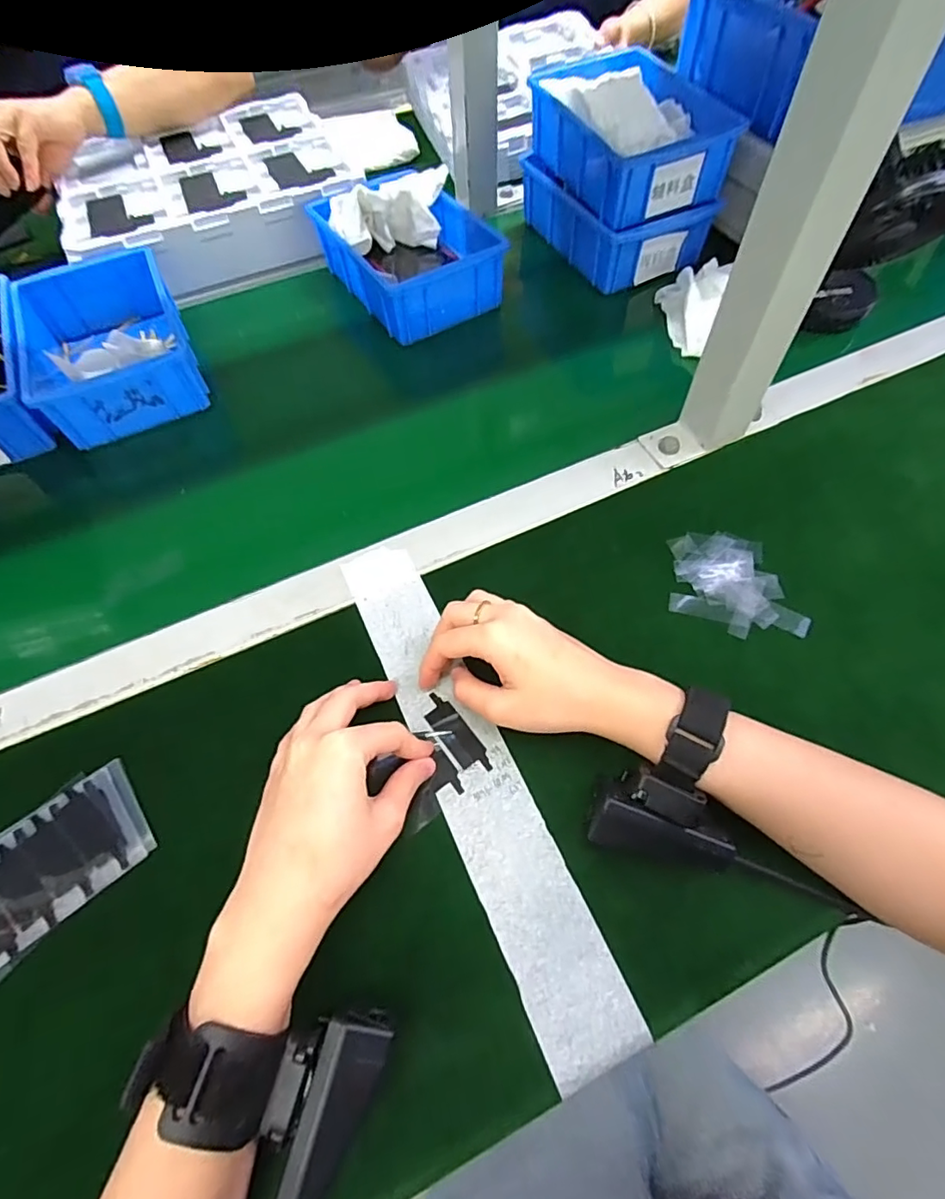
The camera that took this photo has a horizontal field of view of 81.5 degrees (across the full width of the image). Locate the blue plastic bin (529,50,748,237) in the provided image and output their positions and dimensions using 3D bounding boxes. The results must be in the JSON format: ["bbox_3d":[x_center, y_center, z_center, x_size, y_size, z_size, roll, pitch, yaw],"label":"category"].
[{"bbox_3d":[0.156,-0.464,0.551,0.138,0.073,0.200,-22,61,-10],"label":"blue plastic bin"}]

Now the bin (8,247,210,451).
[{"bbox_3d":[-0.340,-0.241,0.512,0.131,0.056,0.197,-24,62,-11],"label":"bin"}]

